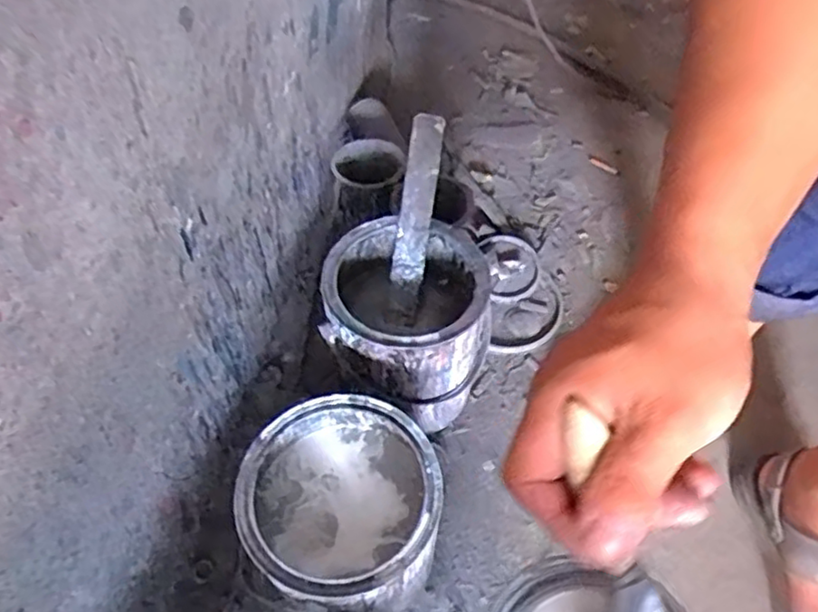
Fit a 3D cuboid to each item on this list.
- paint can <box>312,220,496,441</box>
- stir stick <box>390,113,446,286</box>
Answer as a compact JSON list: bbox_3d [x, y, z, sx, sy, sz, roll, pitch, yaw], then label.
[{"bbox_3d":[-0.006,0.027,0.721,0.159,0.196,0.164,1,55,-1],"label":"paint can"},{"bbox_3d":[0.008,-0.105,0.672,0.032,0.169,0.013,10,16,3],"label":"stir stick"}]

